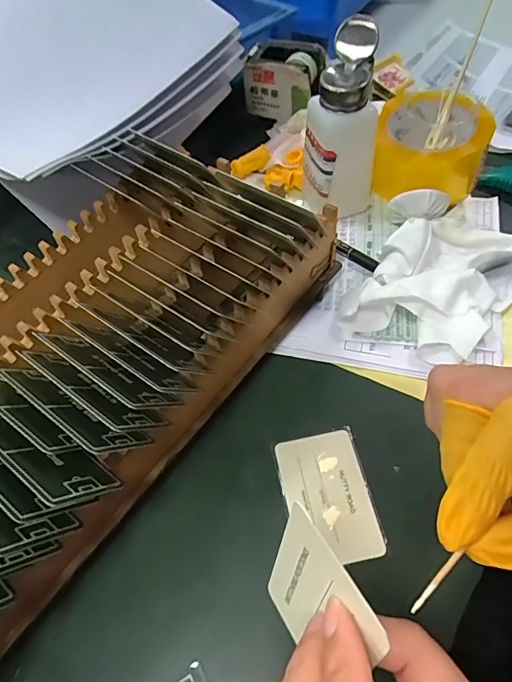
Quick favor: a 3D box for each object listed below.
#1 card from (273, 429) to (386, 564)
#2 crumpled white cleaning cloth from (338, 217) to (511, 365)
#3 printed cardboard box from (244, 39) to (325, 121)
[{"bbox_3d":[0.047,0.103,0.309,0.053,0.004,0.083,-12,56,-4],"label":"card"},{"bbox_3d":[0.153,-0.050,0.383,0.104,0.032,0.148,34,65,23],"label":"crumpled white cleaning cloth"},{"bbox_3d":[0.031,-0.286,0.505,0.074,0.062,0.055,17,59,15],"label":"printed cardboard box"}]

